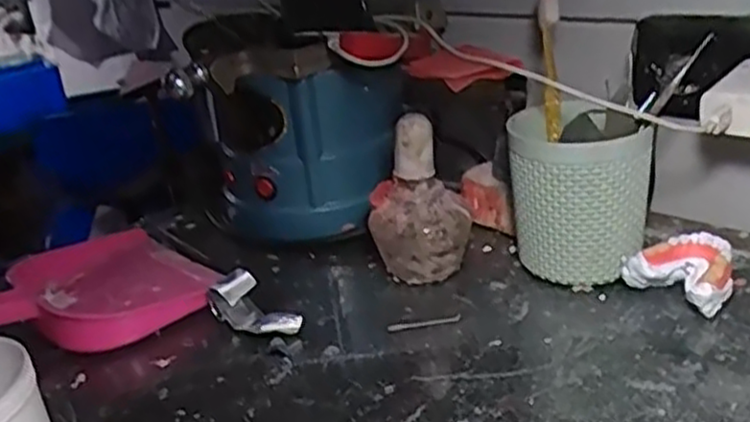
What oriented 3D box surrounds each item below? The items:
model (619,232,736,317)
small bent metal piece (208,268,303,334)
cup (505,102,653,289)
[{"bbox_3d":[0.204,0.040,0.498,0.050,0.035,0.061,-27,30,-36],"label":"model"},{"bbox_3d":[-0.085,0.065,0.518,0.036,0.032,0.066,-23,28,-32],"label":"small bent metal piece"},{"bbox_3d":[0.143,-0.012,0.531,0.091,0.113,0.085,0,25,16],"label":"cup"}]

